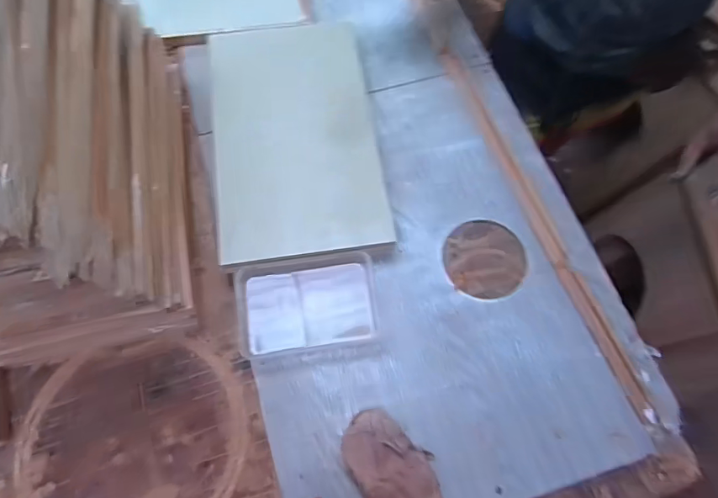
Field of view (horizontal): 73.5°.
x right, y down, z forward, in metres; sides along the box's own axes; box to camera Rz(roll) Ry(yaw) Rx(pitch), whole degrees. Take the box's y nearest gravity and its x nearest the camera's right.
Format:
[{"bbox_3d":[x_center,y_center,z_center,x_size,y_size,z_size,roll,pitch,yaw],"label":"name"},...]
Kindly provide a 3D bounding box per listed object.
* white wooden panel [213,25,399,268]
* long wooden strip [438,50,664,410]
[{"bbox_3d":[-0.090,-0.162,0.671,0.221,0.016,0.363,-7,72,-5],"label":"white wooden panel"},{"bbox_3d":[0.247,-0.059,0.672,0.027,0.014,0.581,-19,70,-8],"label":"long wooden strip"}]

